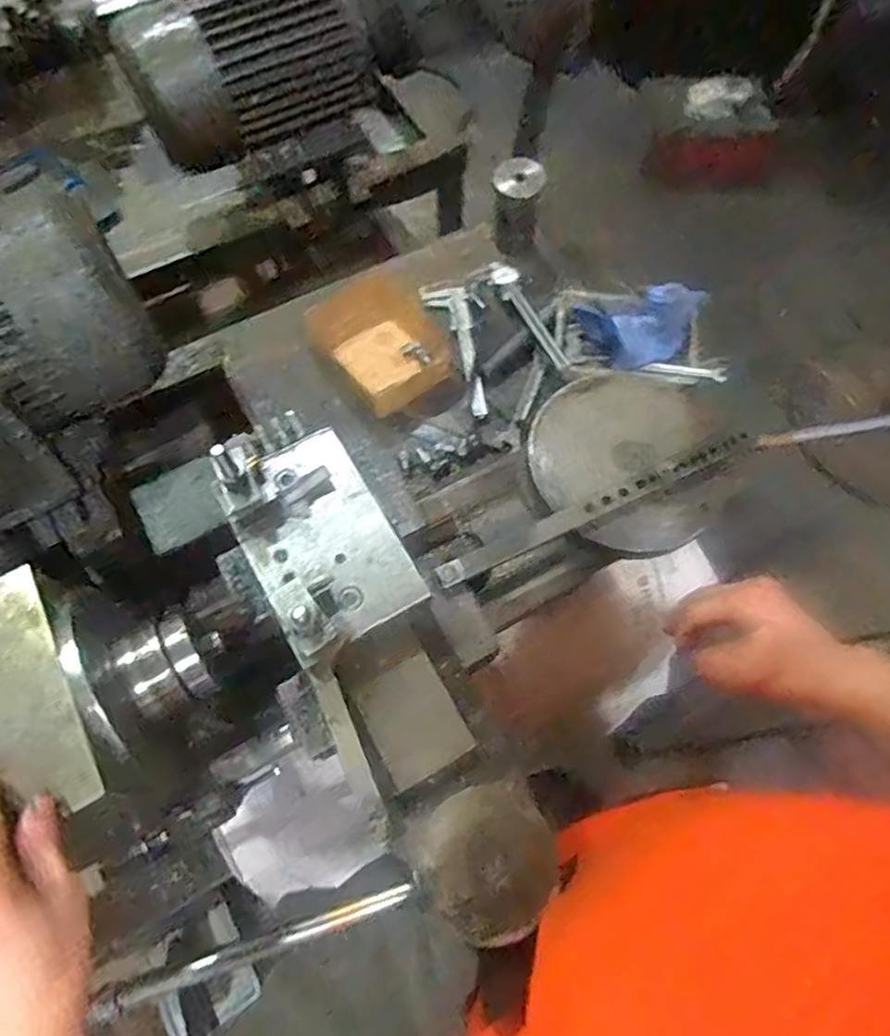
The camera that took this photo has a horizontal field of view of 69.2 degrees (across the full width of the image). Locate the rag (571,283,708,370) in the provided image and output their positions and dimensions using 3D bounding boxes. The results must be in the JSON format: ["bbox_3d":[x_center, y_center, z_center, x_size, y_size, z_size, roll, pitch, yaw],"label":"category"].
[{"bbox_3d":[0.229,-0.238,0.786,0.140,0.070,0.097,22,68,9],"label":"rag"}]

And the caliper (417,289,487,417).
[{"bbox_3d":[0.021,-0.223,0.841,0.056,0.015,0.221,-13,67,-6],"label":"caliper"}]

